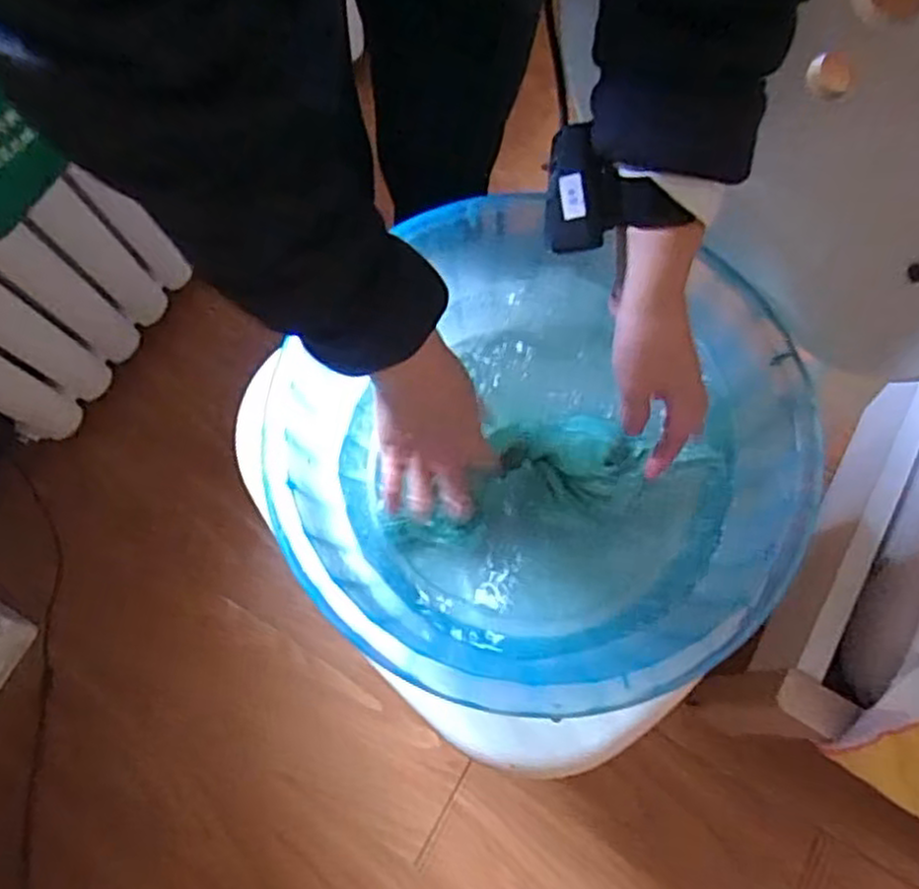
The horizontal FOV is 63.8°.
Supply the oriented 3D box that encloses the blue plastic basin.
[{"bbox_3d":[0.051,0.008,0.520,0.334,0.105,0.346,0,71,1],"label":"blue plastic basin"}]

